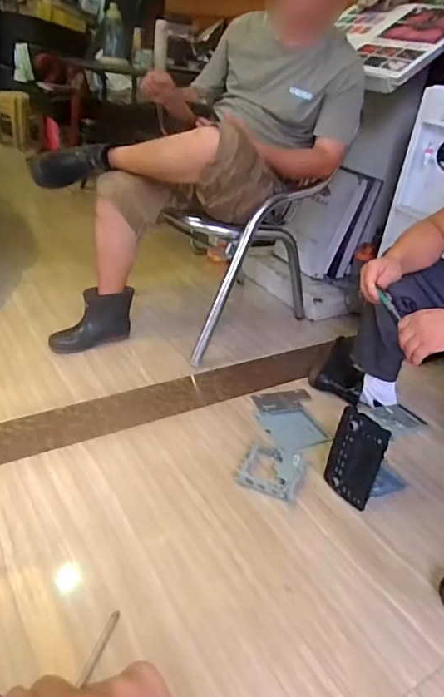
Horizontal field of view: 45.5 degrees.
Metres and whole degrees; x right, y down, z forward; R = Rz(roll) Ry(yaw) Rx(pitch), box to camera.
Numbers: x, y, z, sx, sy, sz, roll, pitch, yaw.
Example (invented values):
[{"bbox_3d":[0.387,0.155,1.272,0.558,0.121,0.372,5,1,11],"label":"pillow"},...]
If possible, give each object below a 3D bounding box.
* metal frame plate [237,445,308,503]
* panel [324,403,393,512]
[{"bbox_3d":[0.117,0.283,1.239,0.139,0.028,0.154,16,33,16],"label":"metal frame plate"},{"bbox_3d":[0.293,0.240,1.177,0.024,0.207,0.131,-6,31,-35],"label":"panel"}]

